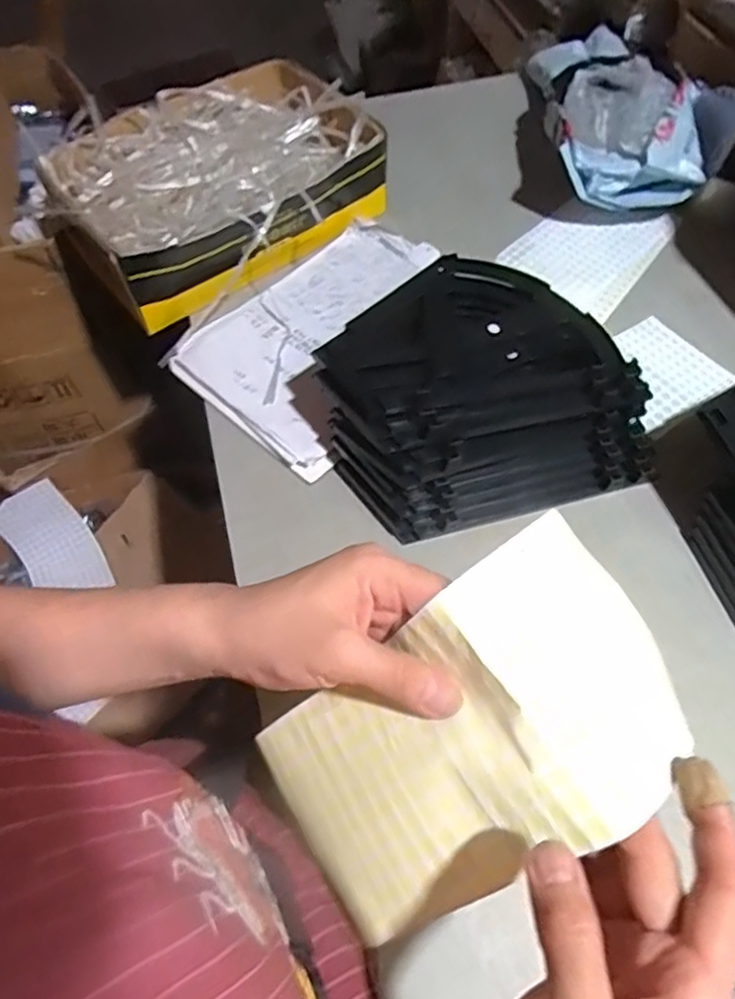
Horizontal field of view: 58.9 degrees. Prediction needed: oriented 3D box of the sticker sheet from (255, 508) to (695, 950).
[{"bbox_3d":[0.044,0.122,0.333,0.063,0.219,0.135,-3,52,-54],"label":"sticker sheet"}]

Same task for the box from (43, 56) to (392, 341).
[{"bbox_3d":[-0.171,-0.372,0.772,0.342,0.103,0.250,-35,64,-17],"label":"box"}]

